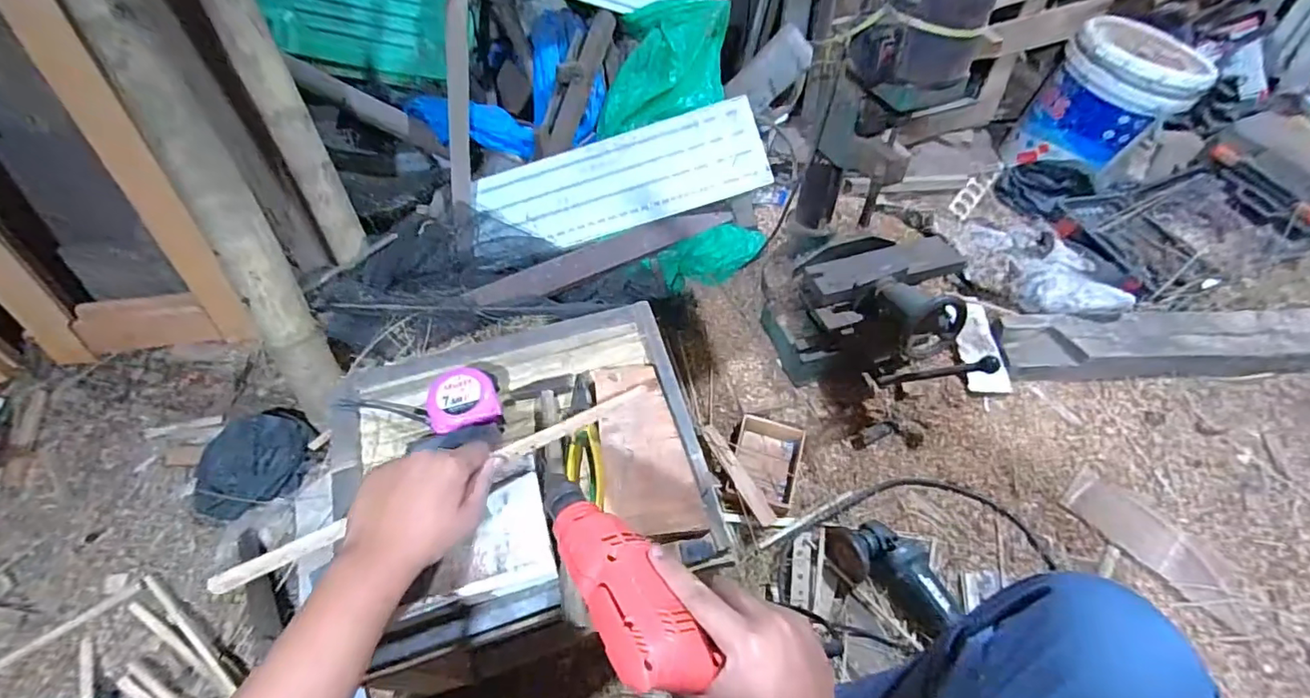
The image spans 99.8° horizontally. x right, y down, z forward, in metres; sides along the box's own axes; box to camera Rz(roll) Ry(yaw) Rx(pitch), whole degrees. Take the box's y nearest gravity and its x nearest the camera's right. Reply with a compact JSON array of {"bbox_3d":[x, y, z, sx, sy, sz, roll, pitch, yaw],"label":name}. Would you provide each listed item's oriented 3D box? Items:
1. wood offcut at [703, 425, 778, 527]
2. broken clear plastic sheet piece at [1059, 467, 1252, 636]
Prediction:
[{"bbox_3d":[0.143,0.216,0.955,0.038,0.010,0.196,-13,58,-34],"label":"wood offcut"},{"bbox_3d":[0.847,0.326,0.930,0.113,0.020,0.272,-31,57,-21],"label":"broken clear plastic sheet piece"}]

